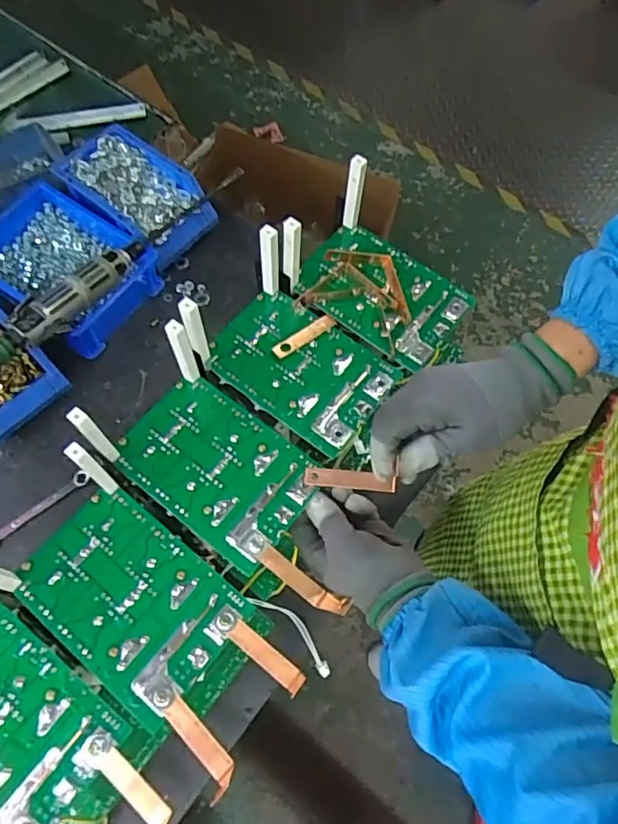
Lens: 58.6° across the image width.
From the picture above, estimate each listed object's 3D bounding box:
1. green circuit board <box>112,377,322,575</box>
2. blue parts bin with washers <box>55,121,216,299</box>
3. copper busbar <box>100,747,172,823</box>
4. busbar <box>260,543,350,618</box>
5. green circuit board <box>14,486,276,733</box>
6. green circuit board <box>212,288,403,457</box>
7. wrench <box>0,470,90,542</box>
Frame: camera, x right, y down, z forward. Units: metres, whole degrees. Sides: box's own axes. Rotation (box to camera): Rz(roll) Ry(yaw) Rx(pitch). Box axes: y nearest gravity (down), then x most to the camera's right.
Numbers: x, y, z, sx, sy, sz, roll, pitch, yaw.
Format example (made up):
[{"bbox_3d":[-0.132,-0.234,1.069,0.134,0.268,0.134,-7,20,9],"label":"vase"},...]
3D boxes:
[{"bbox_3d":[-0.079,0.045,0.482,0.159,0.007,0.113,34,68,13],"label":"green circuit board"},{"bbox_3d":[-0.225,-0.279,0.727,0.131,0.075,0.206,-40,73,-18],"label":"blue parts bin with washers"},{"bbox_3d":[-0.121,0.263,0.384,0.061,0.005,0.015,37,69,14],"label":"copper busbar"},{"bbox_3d":[-0.005,0.141,0.451,0.084,0.013,0.016,37,68,-2],"label":"busbar"},{"bbox_3d":[-0.132,0.150,0.431,0.184,0.004,0.110,36,69,14],"label":"green circuit board"},{"bbox_3d":[-0.007,-0.045,0.524,0.160,0.009,0.112,36,68,13],"label":"green circuit board"},{"bbox_3d":[-0.296,0.106,0.593,0.129,0.012,0.022,-37,72,-18],"label":"wrench"}]

